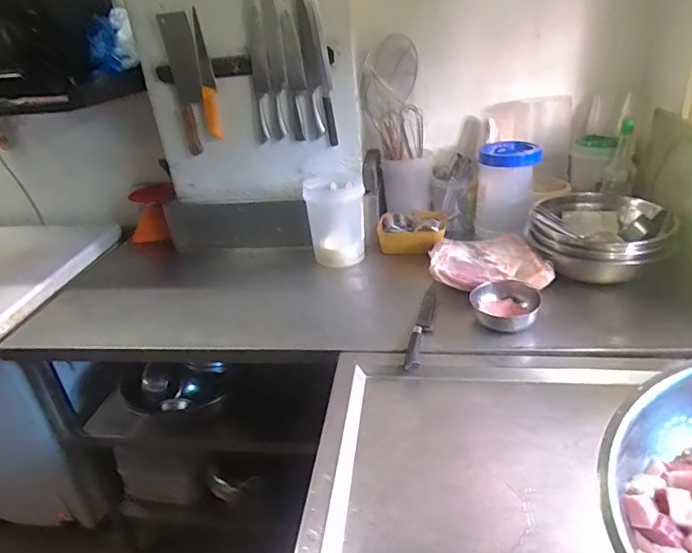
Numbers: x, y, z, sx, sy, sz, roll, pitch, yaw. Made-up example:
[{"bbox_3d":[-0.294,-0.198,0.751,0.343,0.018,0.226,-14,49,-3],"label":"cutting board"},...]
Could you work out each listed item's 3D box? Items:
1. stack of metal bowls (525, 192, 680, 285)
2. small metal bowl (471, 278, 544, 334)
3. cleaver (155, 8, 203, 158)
[{"bbox_3d":[0.634,-0.114,1.256,0.312,0.132,0.288,5,30,21],"label":"stack of metal bowls"},{"bbox_3d":[0.350,0.063,1.082,0.139,0.051,0.133,-5,28,3],"label":"small metal bowl"},{"bbox_3d":[-0.467,-0.561,1.439,0.110,0.379,0.032,-3,18,25],"label":"cleaver"}]

